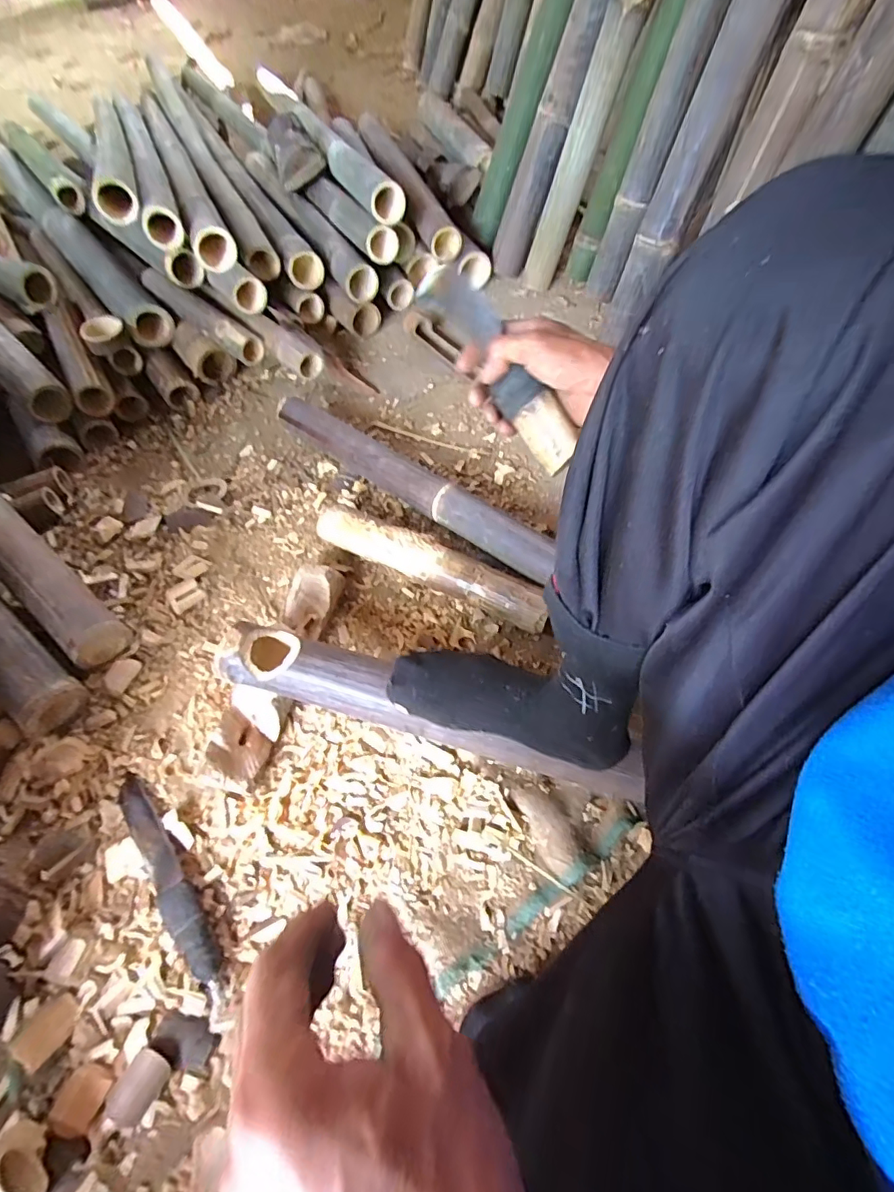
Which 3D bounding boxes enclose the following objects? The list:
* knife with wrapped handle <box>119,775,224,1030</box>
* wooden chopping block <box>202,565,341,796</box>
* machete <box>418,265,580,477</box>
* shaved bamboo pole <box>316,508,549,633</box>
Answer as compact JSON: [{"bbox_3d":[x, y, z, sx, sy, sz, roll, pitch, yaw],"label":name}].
[{"bbox_3d":[-0.301,0.308,0.558,0.037,0.029,0.272,-36,62,-17],"label":"knife with wrapped handle"},{"bbox_3d":[-0.219,0.092,0.668,0.077,0.055,0.300,12,59,12],"label":"wooden chopping block"},{"bbox_3d":[0.047,-0.216,0.481,0.036,0.043,0.224,-30,77,-13],"label":"machete"},{"bbox_3d":[-0.019,-0.040,0.730,0.343,0.064,0.058,23,62,17],"label":"shaved bamboo pole"}]

